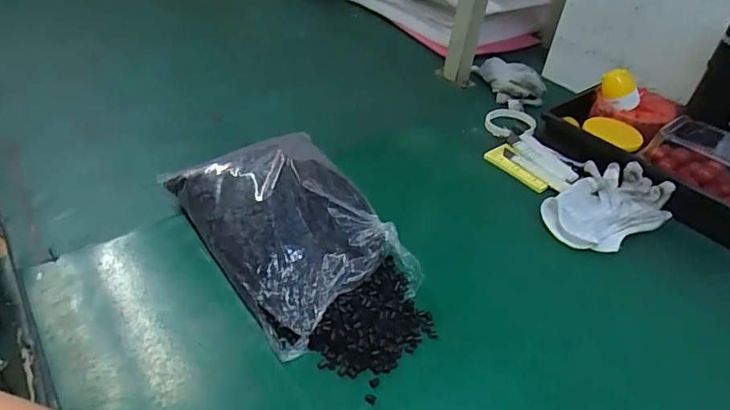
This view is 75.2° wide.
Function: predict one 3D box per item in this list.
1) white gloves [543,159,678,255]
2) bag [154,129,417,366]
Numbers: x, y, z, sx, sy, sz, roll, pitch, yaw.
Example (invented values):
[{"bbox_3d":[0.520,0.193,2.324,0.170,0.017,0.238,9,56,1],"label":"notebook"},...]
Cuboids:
[{"bbox_3d":[0.324,-0.005,0.652,0.183,0.043,0.129,-22,47,-30],"label":"white gloves"},{"bbox_3d":[-0.089,0.017,0.549,0.181,0.076,0.284,-22,47,-30],"label":"bag"}]

